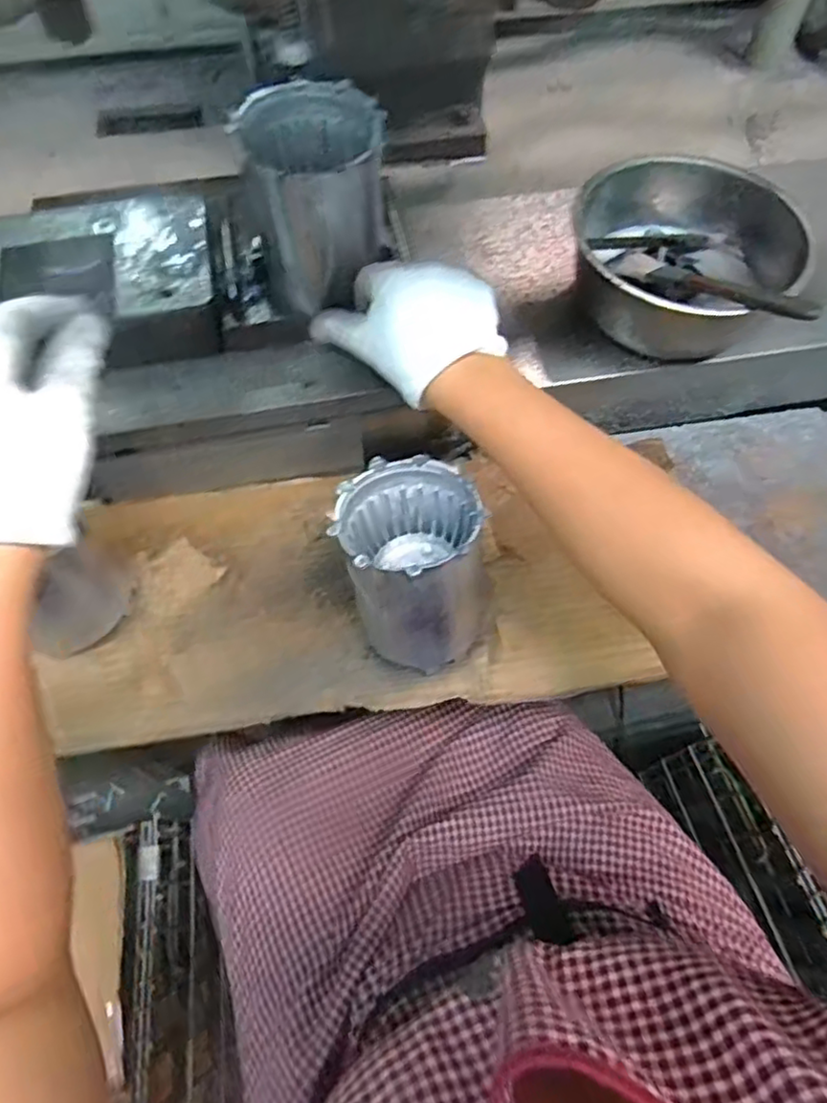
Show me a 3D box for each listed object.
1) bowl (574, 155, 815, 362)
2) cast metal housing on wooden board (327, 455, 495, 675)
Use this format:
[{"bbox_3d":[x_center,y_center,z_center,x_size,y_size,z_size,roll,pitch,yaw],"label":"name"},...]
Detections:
[{"bbox_3d":[0.230,-0.245,0.560,0.184,0.075,0.179,0,63,-1],"label":"bowl"},{"bbox_3d":[0.002,0.009,0.459,0.097,0.112,0.122,-22,65,-12],"label":"cast metal housing on wooden board"}]

